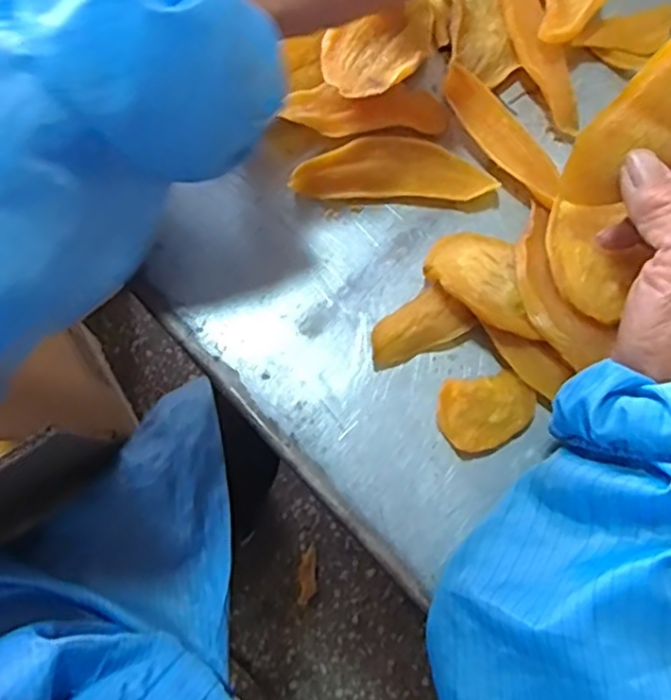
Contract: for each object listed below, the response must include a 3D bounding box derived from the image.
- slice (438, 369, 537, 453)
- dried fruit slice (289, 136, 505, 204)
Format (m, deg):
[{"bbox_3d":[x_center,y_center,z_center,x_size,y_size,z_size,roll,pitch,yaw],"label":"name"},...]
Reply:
[{"bbox_3d":[0.071,0.029,0.311,0.045,0.012,0.033,-10,75,-4],"label":"slice"},{"bbox_3d":[0.029,-0.093,0.341,0.100,0.014,0.029,4,75,0],"label":"dried fruit slice"}]

